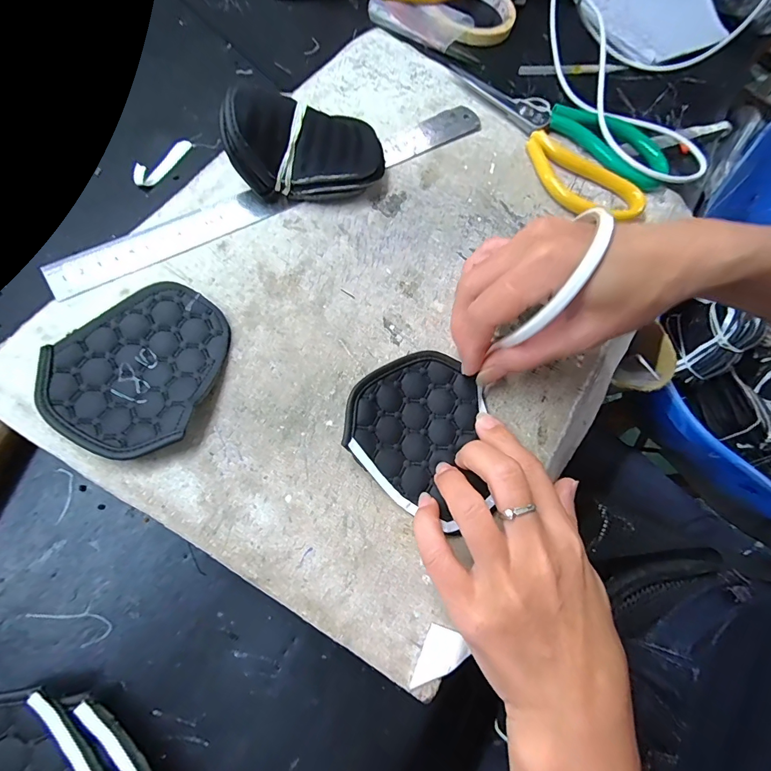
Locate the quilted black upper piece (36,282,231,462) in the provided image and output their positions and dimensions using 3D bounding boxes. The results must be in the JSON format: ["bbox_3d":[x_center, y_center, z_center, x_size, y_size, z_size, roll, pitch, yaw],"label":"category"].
[{"bbox_3d":[-0.137,-0.011,0.227,0.084,0.020,0.098,15,69,4],"label":"quilted black upper piece"}]

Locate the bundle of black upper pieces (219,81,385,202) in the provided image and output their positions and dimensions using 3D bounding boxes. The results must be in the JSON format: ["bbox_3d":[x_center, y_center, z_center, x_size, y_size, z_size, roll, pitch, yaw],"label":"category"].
[{"bbox_3d":[-0.052,-0.161,0.272,0.104,0.055,0.062,-5,72,-9],"label":"bundle of black upper pieces"}]

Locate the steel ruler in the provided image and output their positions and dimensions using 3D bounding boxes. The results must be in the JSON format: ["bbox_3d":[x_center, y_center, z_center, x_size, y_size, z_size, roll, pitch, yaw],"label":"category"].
[{"bbox_3d":[-0.065,-0.139,0.282,0.321,0.004,0.030,-31,78,-16],"label":"steel ruler"}]

